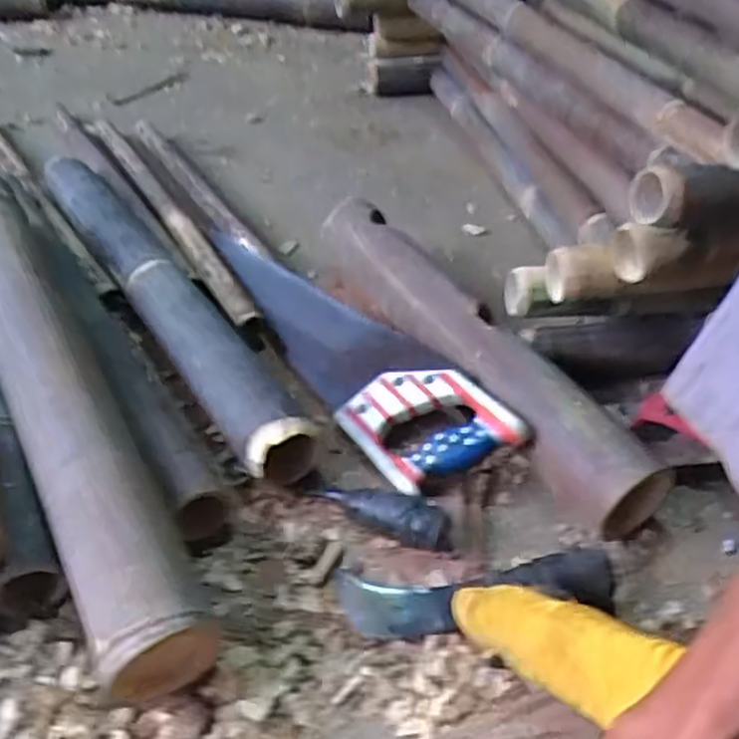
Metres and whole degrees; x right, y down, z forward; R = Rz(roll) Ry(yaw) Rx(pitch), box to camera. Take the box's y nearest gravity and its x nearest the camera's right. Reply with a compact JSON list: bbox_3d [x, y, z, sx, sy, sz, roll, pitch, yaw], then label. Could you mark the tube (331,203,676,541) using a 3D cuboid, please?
[{"bbox_3d":[0.088,-0.027,0.767,0.071,0.084,0.492,-19,43,-23],"label":"tube"}]

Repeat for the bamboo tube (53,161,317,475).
[{"bbox_3d":[-0.239,-0.106,0.843,0.076,0.070,0.662,-21,46,-26],"label":"bamboo tube"}]

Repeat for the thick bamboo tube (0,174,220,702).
[{"bbox_3d":[-0.278,0.001,0.667,0.080,0.081,0.608,-19,48,-25],"label":"thick bamboo tube"}]

